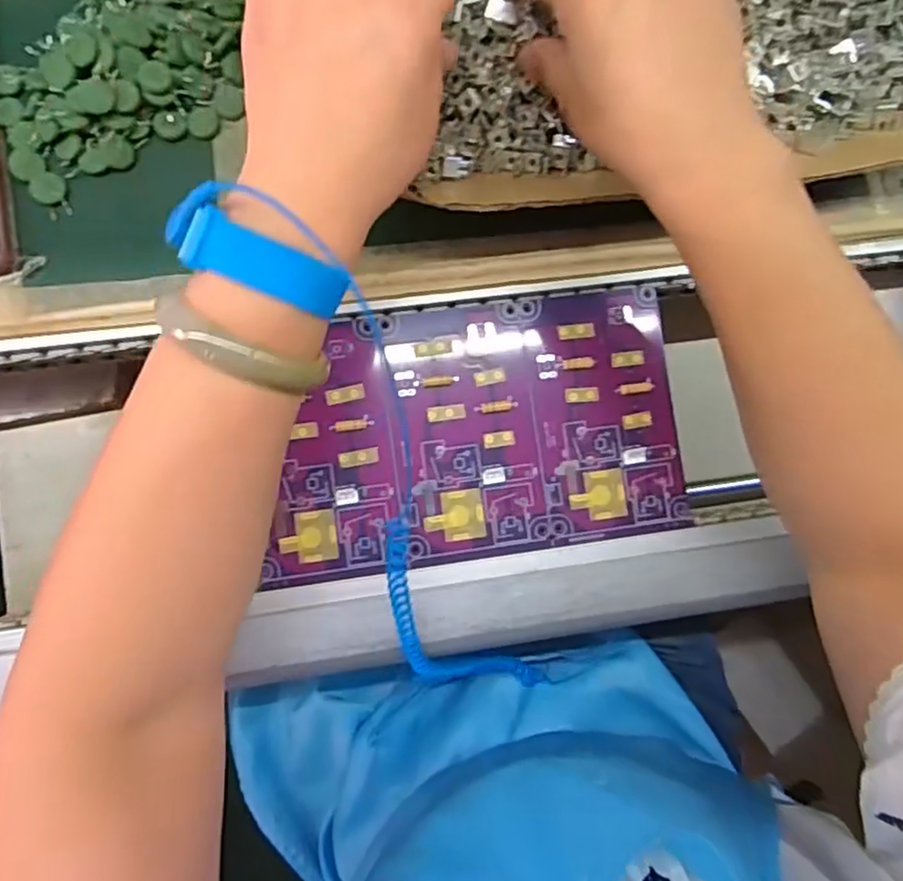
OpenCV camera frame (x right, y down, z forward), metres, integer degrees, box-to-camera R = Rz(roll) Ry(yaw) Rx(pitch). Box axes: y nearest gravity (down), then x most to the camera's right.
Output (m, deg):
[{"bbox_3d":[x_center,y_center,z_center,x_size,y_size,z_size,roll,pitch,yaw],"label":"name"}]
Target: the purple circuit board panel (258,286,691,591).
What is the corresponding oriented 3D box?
[{"bbox_3d":[0.015,-0.007,0.384,0.233,0.007,0.143,-8,88,-5],"label":"purple circuit board panel"}]

